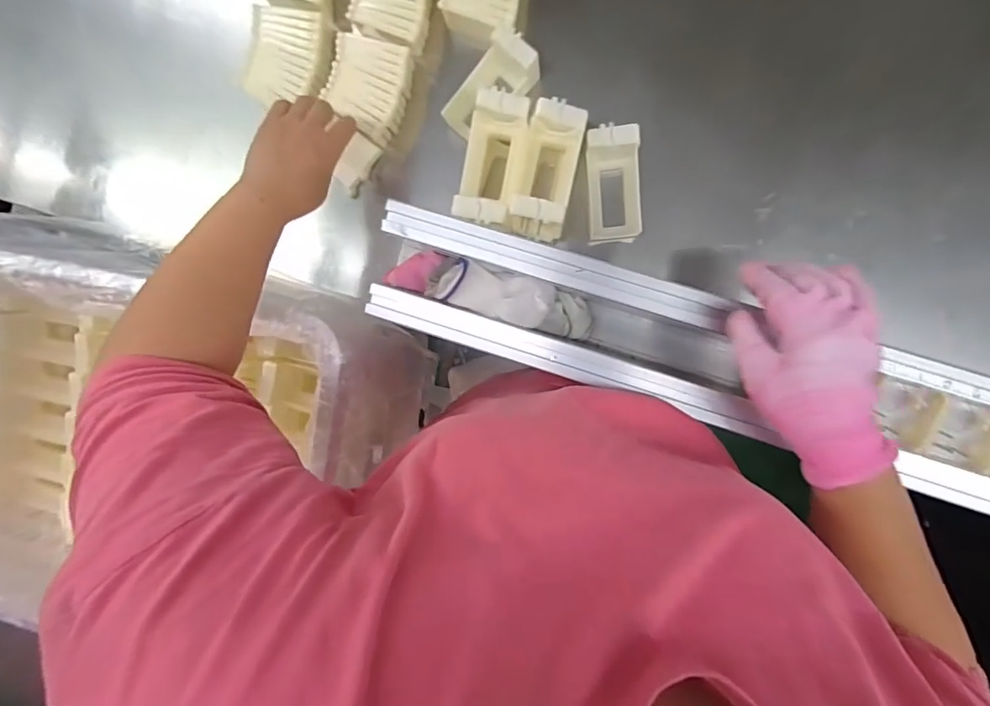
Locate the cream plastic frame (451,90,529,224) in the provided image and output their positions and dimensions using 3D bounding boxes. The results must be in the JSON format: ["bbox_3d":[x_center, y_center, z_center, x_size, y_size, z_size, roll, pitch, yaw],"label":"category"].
[{"bbox_3d":[-0.001,-0.180,0.455,0.051,0.041,0.125,10,83,6],"label":"cream plastic frame"}]

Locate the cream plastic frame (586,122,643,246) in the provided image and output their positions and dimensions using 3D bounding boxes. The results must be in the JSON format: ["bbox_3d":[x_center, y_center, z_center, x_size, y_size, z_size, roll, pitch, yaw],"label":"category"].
[{"bbox_3d":[0.120,-0.172,0.488,0.058,0.040,0.102,-4,94,8],"label":"cream plastic frame"}]

